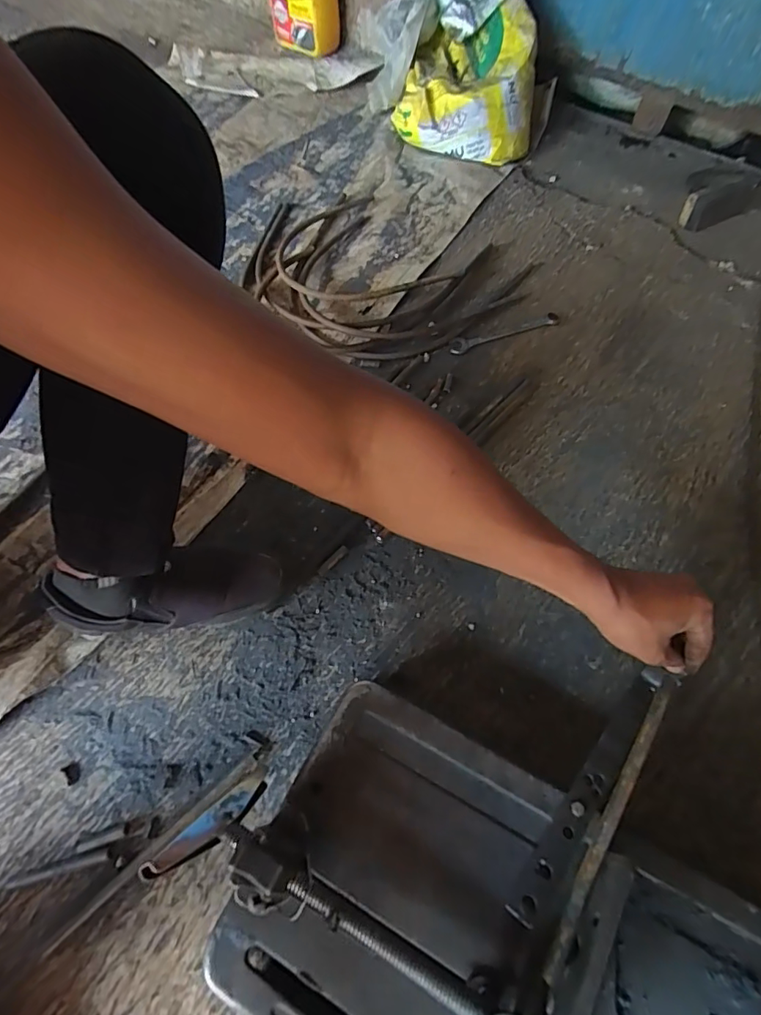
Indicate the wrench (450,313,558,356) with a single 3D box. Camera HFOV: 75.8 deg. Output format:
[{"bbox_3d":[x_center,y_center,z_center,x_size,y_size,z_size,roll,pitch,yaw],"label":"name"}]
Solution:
[{"bbox_3d":[0.203,-0.288,0.802,0.193,0.010,0.025,-16,59,-12],"label":"wrench"}]

